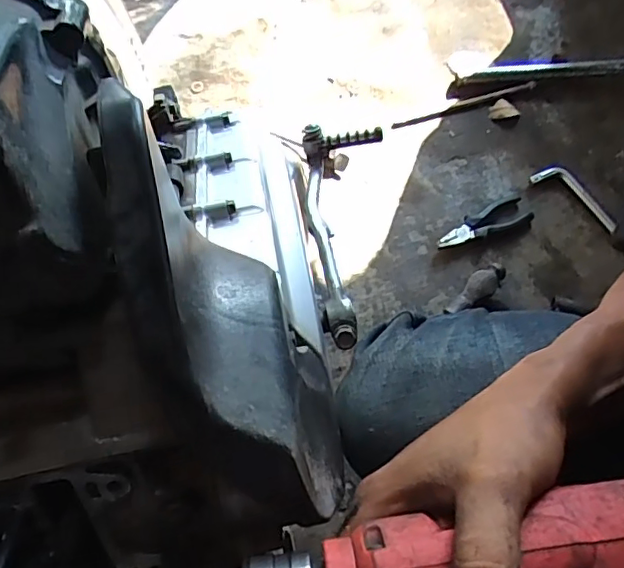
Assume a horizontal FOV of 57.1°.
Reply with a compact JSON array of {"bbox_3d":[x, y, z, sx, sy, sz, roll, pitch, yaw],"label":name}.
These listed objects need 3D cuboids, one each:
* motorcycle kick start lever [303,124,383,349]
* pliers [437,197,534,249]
[{"bbox_3d":[0.025,-0.044,0.430,0.061,0.029,0.205,-1,52,2],"label":"motorcycle kick start lever"},{"bbox_3d":[0.251,-0.092,0.846,0.147,0.014,0.048,-20,69,-6],"label":"pliers"}]

